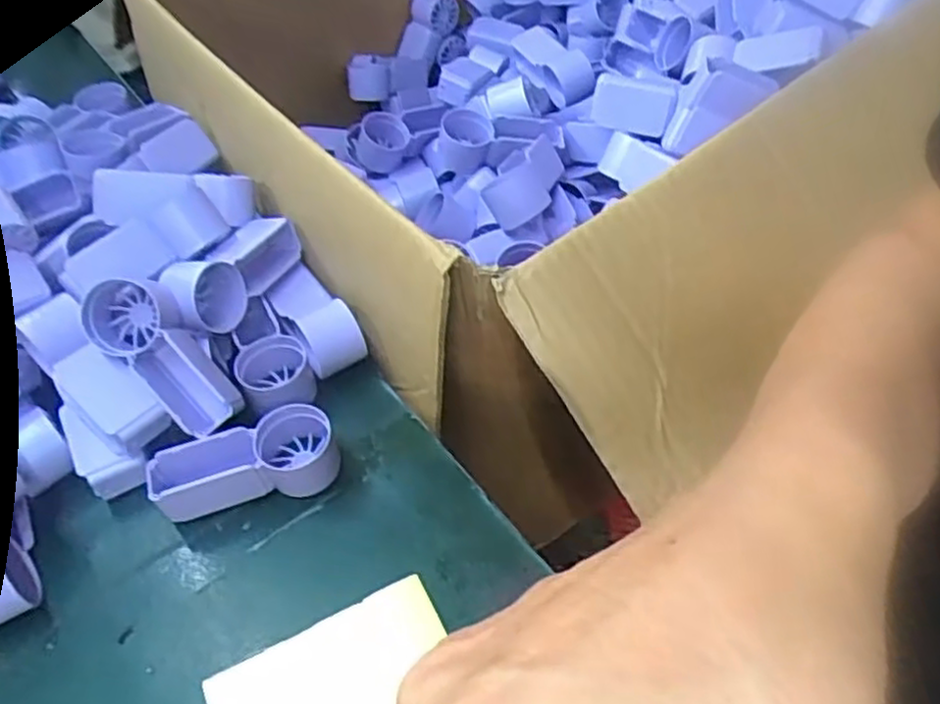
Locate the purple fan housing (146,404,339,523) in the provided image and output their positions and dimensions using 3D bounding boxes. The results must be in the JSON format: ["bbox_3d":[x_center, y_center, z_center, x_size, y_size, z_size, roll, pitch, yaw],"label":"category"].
[{"bbox_3d":[-0.117,0.056,0.397,0.091,0.034,0.037,-14,51,-6],"label":"purple fan housing"}]

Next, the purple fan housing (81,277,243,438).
[{"bbox_3d":[-0.162,0.001,0.402,0.094,0.028,0.044,46,65,6],"label":"purple fan housing"}]

